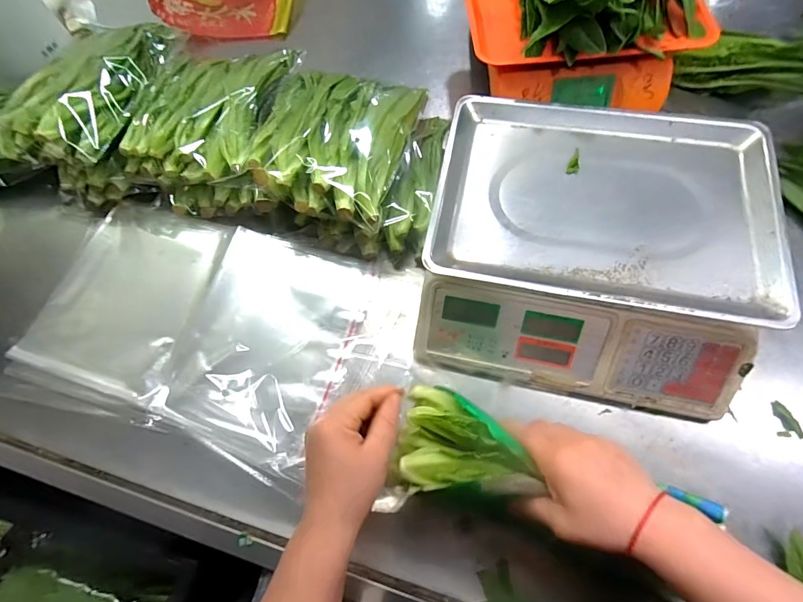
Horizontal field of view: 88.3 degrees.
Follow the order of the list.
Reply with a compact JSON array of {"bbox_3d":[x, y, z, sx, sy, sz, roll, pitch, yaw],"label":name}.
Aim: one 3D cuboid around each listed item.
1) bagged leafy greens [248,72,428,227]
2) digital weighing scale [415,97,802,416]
[{"bbox_3d":[-0.082,-0.207,0.508,0.177,0.040,0.217,15,69,10],"label":"bagged leafy greens"},{"bbox_3d":[0.207,-0.062,0.471,0.345,0.111,0.321,9,68,7],"label":"digital weighing scale"}]

